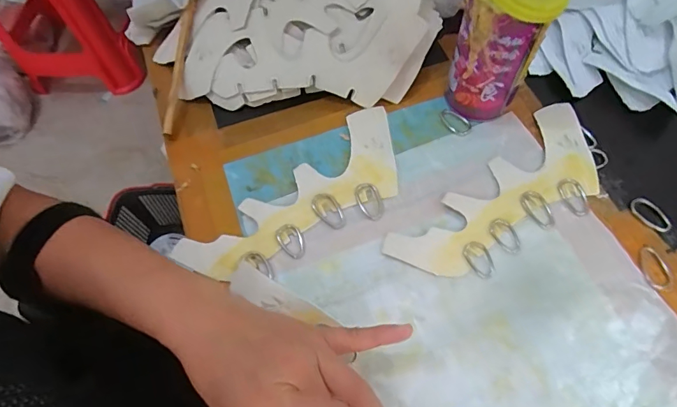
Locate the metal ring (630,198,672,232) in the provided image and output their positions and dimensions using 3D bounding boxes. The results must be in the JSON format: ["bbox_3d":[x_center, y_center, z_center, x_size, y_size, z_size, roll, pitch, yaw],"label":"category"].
[{"bbox_3d":[0.257,0.009,0.350,0.015,0.008,0.033,-23,63,-10],"label":"metal ring"}]

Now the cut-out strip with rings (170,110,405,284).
[{"bbox_3d":[-0.023,-0.003,0.364,0.214,0.010,0.085,-39,67,-18],"label":"cut-out strip with rings"}]

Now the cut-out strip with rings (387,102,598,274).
[{"bbox_3d":[0.148,-0.004,0.360,0.220,0.006,0.083,-37,67,-17],"label":"cut-out strip with rings"}]

